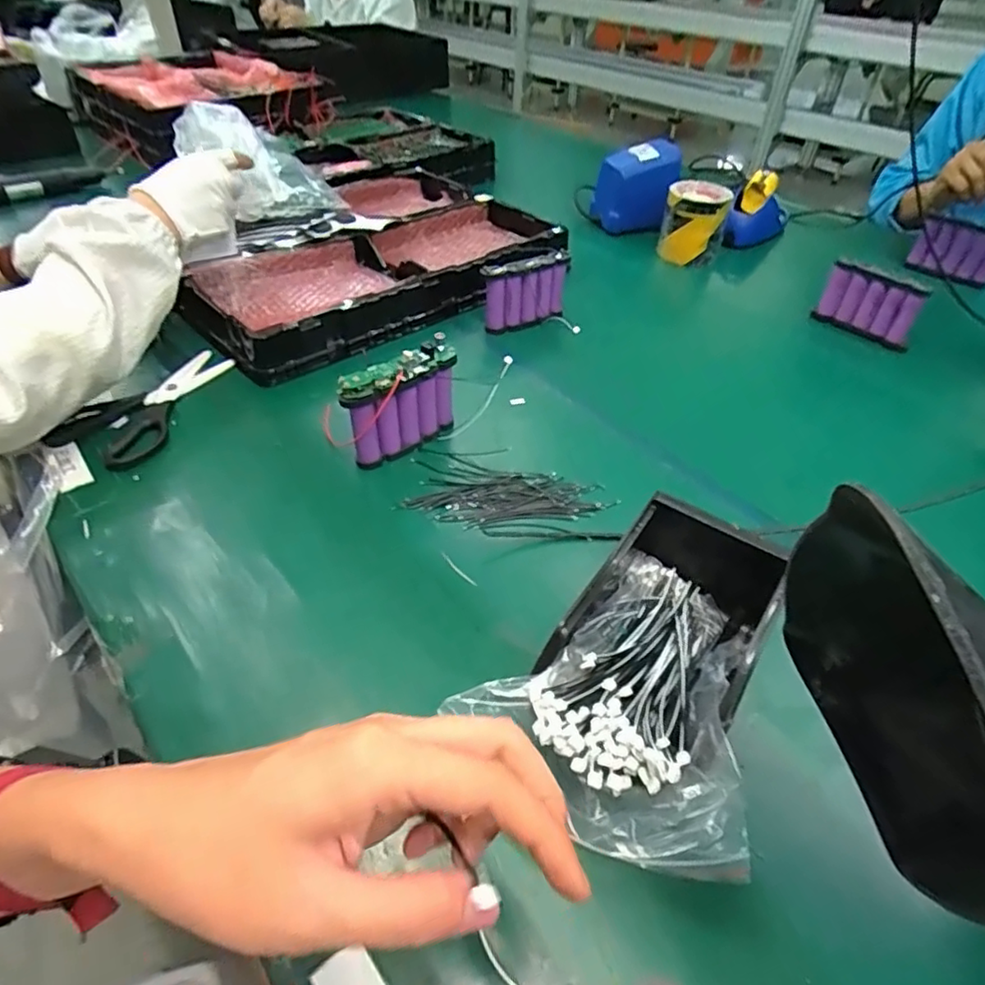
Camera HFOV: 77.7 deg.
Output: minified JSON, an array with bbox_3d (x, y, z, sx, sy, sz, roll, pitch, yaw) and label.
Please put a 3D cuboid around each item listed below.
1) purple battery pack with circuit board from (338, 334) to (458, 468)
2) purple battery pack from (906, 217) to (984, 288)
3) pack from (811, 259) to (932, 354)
[{"bbox_3d":[-0.080,-0.078,0.553,0.111,0.095,0.025,-32,53,-32],"label":"purple battery pack with circuit board"},{"bbox_3d":[0.660,-0.338,0.864,0.108,0.073,0.028,20,45,18],"label":"purple battery pack"},{"bbox_3d":[0.461,-0.227,0.750,0.021,0.083,0.112,-31,52,-31],"label":"pack"}]

